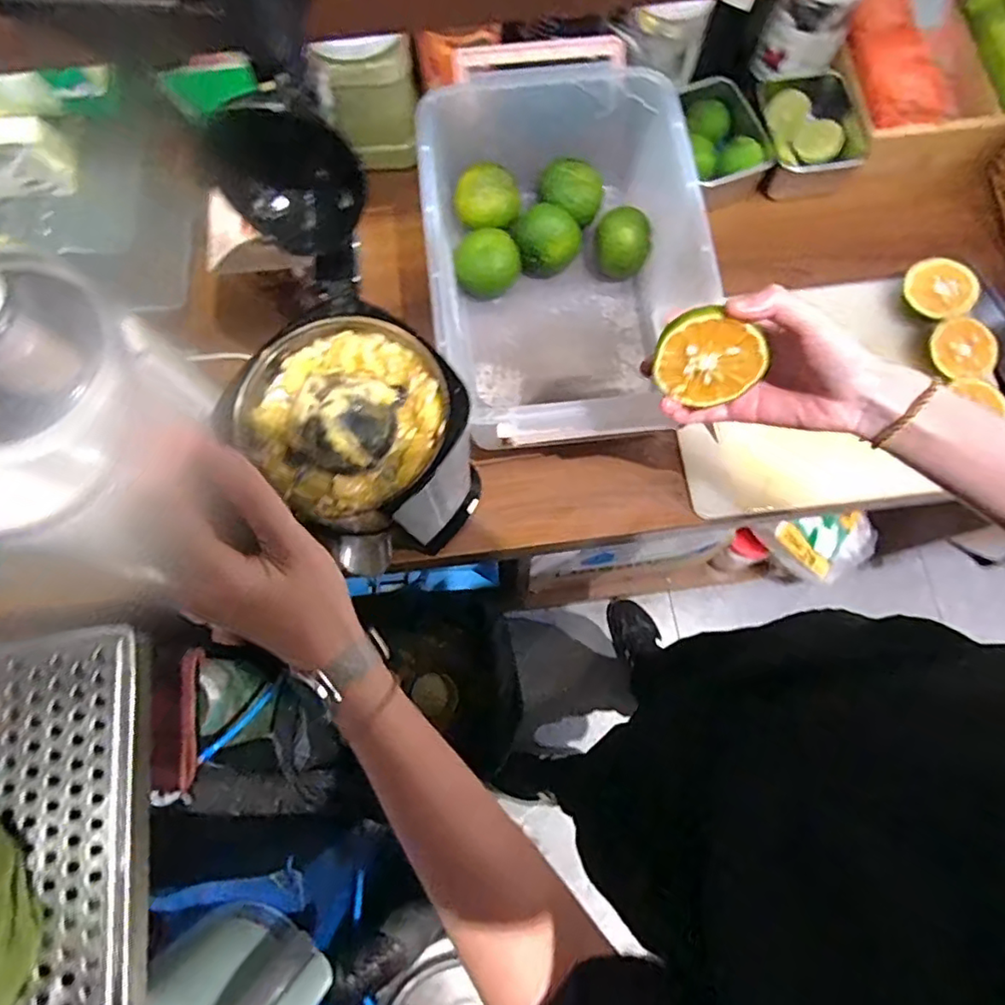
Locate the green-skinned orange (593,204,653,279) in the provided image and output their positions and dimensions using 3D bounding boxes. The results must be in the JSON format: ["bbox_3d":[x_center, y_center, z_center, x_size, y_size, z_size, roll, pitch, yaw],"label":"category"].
[{"bbox_3d":[0.131,-0.283,0.667,0.061,0.059,0.055,11,76,3],"label":"green-skinned orange"}]

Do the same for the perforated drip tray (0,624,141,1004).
[{"bbox_3d":[-0.293,0.198,0.348,0.148,0.025,0.232,-9,75,-2],"label":"perforated drip tray"}]

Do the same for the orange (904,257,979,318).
[{"bbox_3d":[0.478,-0.231,0.663,0.068,0.028,0.068,-21,77,10],"label":"orange"}]

